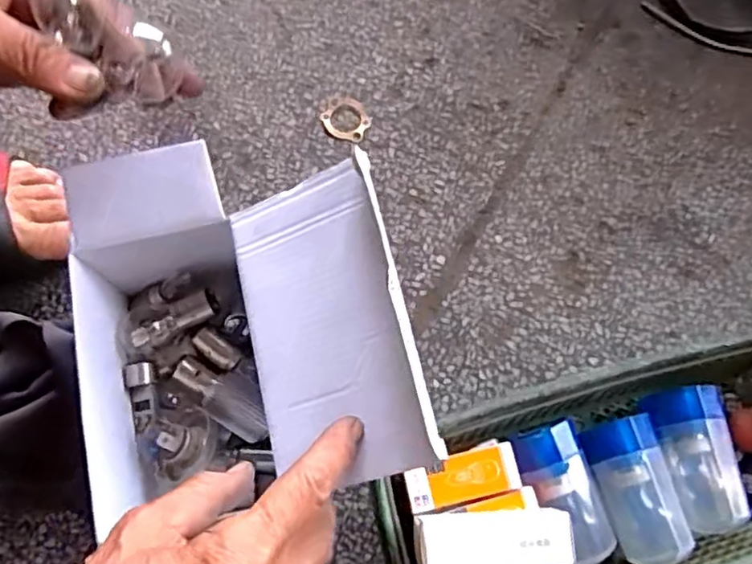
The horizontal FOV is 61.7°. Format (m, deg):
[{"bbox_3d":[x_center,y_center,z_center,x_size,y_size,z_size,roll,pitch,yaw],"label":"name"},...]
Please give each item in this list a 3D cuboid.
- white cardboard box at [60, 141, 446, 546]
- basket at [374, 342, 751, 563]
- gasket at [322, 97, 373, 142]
[{"bbox_3d":[-0.081,0.027,0.353,0.198,0.127,0.172,-5,74,-2],"label":"white cardboard box"},{"bbox_3d":[0.148,0.117,0.372,0.293,0.082,0.130,-12,74,-4],"label":"basket"},{"bbox_3d":[-0.023,-0.124,0.480,0.036,0.004,0.031,37,77,9],"label":"gasket"}]

